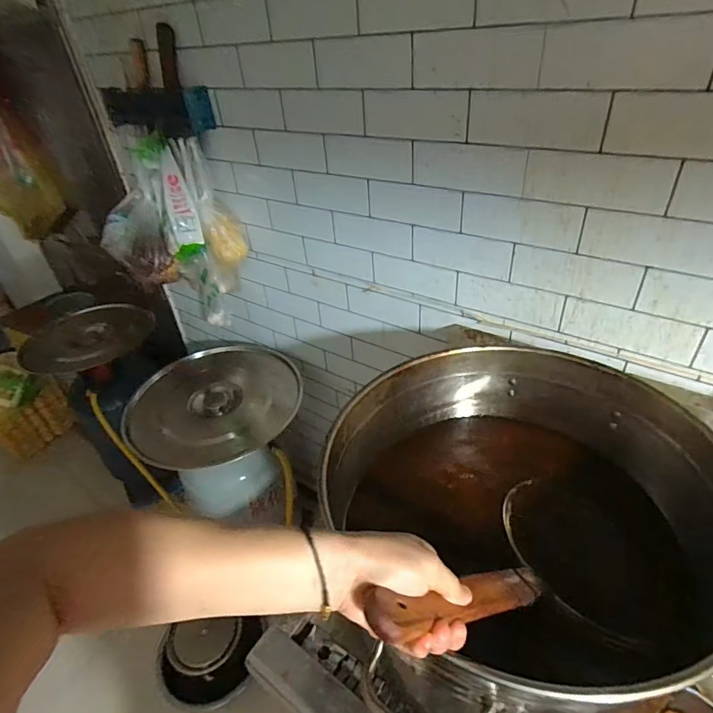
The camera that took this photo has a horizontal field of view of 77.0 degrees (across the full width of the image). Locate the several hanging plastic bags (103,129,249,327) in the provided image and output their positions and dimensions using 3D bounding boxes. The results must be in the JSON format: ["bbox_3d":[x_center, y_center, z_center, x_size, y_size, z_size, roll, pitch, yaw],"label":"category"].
[{"bbox_3d":[-0.493,-0.307,1.187,0.355,0.441,0.200,20,44,30],"label":"several hanging plastic bags"}]

